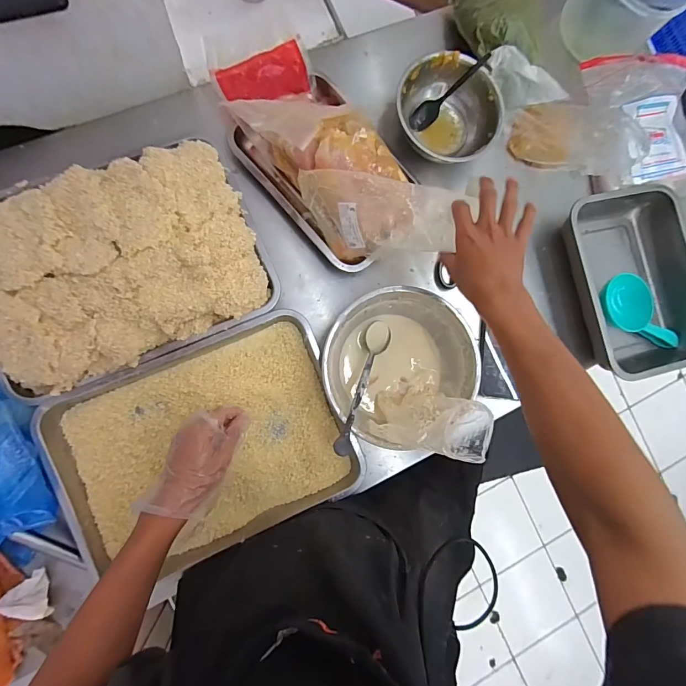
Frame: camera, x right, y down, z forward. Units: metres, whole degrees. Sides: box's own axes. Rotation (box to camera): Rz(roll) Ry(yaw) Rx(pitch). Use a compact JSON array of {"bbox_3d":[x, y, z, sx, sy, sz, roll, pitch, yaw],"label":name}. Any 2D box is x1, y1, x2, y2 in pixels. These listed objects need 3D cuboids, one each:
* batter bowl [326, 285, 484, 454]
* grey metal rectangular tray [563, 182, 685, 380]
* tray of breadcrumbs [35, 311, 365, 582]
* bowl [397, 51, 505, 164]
[{"bbox_3d":[0.080,0.024,0.598,0.232,0.089,0.210,-26,90,-10],"label":"batter bowl"},{"bbox_3d":[0.497,-0.106,0.681,0.211,0.109,0.308,-13,88,-9],"label":"grey metal rectangular tray"},{"bbox_3d":[-0.189,0.149,0.552,0.378,0.047,0.281,-22,89,-10],"label":"tray of breadcrumbs"},{"bbox_3d":[0.172,-0.388,0.647,0.176,0.078,0.145,13,84,-8],"label":"bowl"}]

